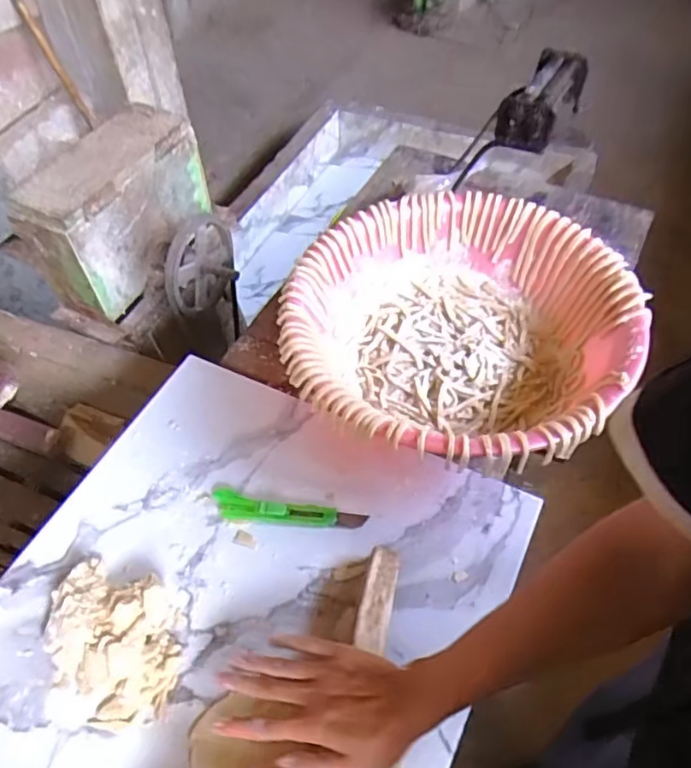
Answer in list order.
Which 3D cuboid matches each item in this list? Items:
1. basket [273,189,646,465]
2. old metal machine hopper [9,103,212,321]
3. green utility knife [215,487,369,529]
[{"bbox_3d":[0.137,-0.066,0.750,0.397,0.120,0.398,-1,52,1],"label":"basket"},{"bbox_3d":[-0.409,-0.331,1.106,0.113,0.230,0.353,19,54,15],"label":"old metal machine hopper"},{"bbox_3d":[-0.067,0.143,0.669,0.178,0.012,0.033,7,52,7],"label":"green utility knife"}]

